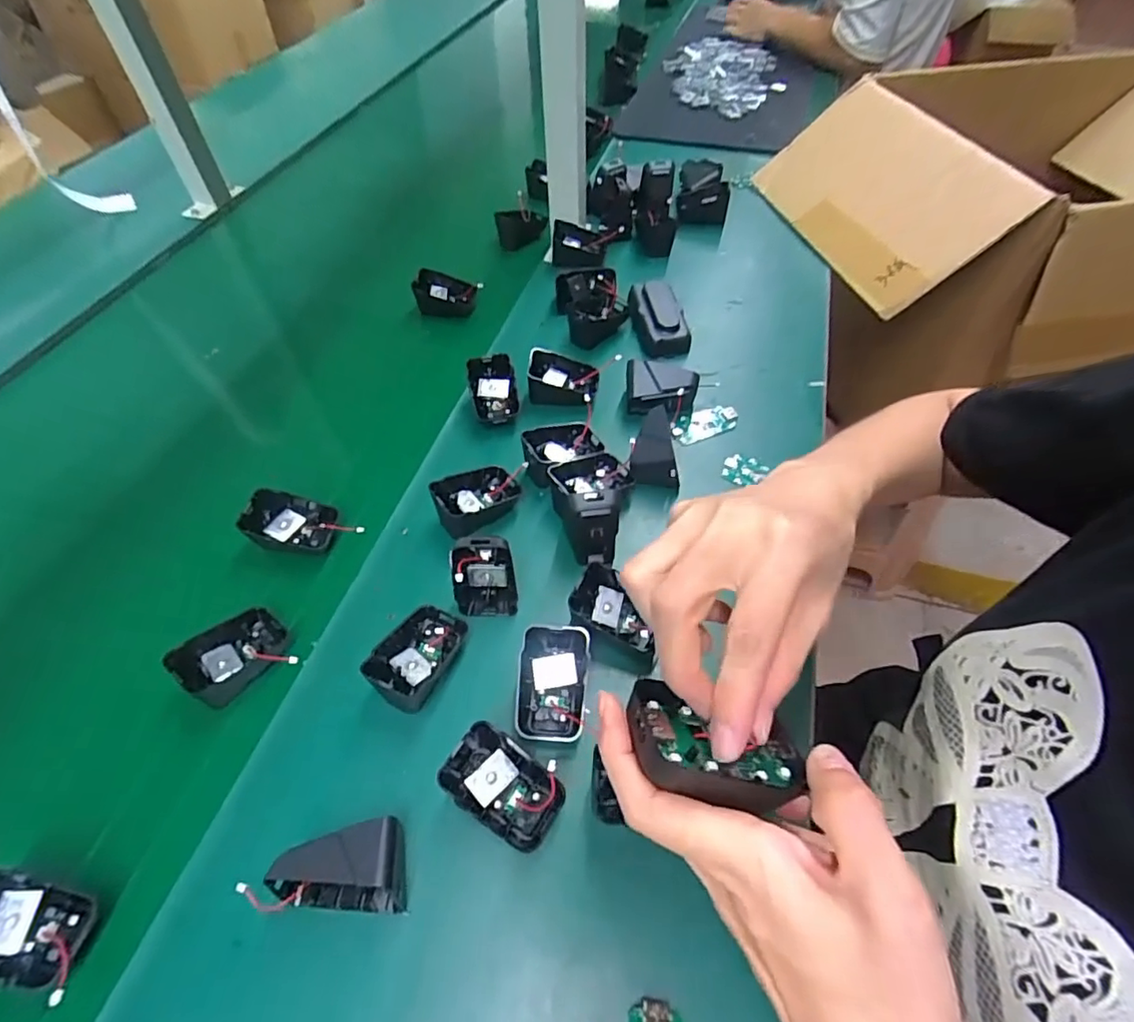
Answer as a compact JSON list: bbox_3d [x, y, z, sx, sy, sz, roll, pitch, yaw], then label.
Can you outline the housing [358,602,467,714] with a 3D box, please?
[{"bbox_3d":[-0.102,0.098,0.389,0.046,0.033,0.070,18,56,15],"label":"housing"}]

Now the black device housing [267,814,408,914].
[{"bbox_3d":[-0.121,0.194,0.314,0.064,0.044,0.041,-1,54,1],"label":"black device housing"}]

